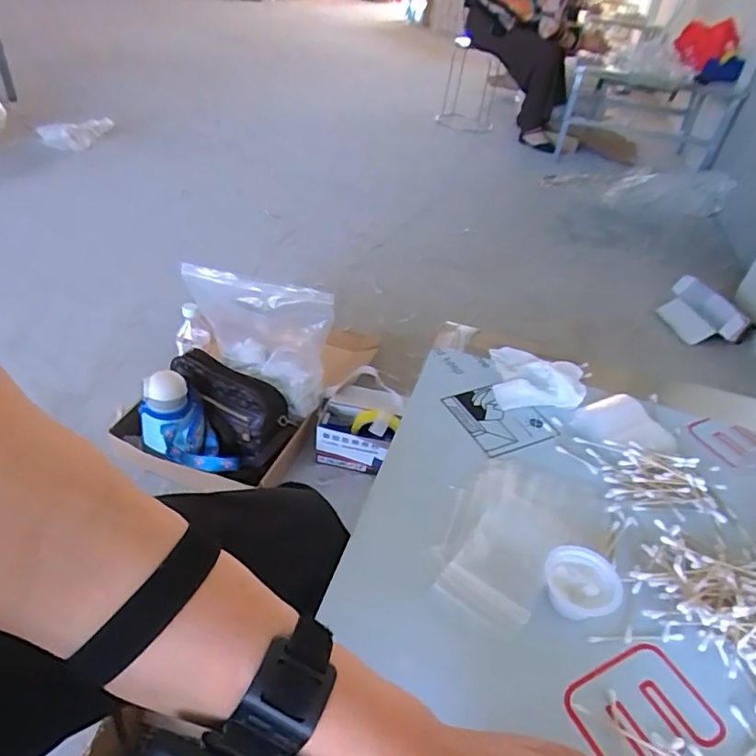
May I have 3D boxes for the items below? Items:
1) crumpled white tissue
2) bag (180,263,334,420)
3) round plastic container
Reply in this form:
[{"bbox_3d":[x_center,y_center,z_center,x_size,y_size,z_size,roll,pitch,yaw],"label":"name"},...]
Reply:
[{"bbox_3d":[0.174,-0.011,0.605,0.089,0.041,0.110,7,40,1],"label":"crumpled white tissue"},{"bbox_3d":[-0.218,-0.079,1.037,0.273,0.265,0.067,17,40,12],"label":"bag"},{"bbox_3d":[0.151,0.155,0.410,0.052,0.020,0.053,4,40,-3],"label":"round plastic container"}]

